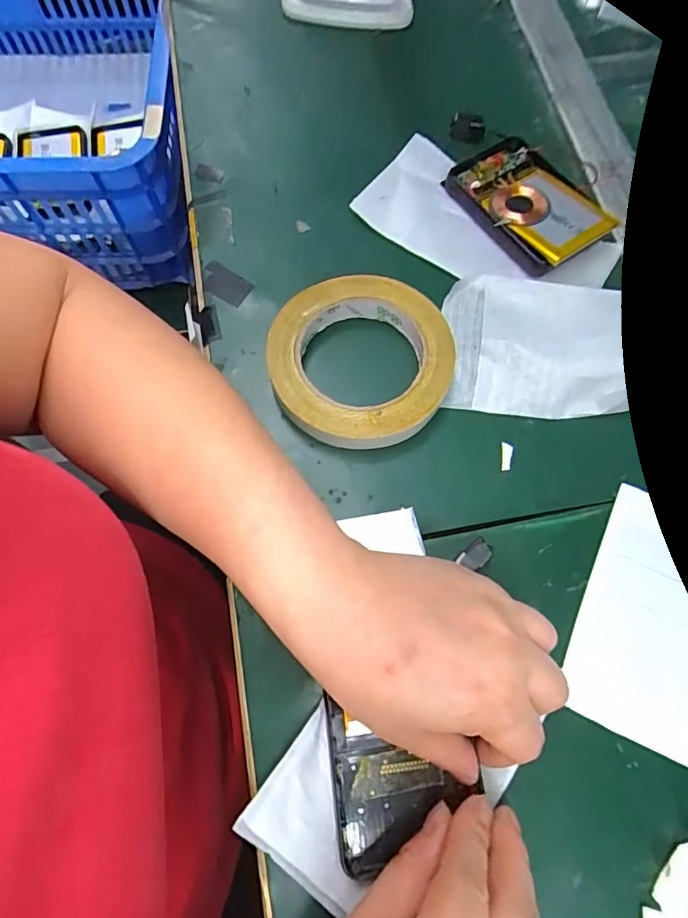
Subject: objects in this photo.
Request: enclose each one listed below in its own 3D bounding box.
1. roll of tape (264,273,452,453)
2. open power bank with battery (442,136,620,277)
[{"bbox_3d":[0.010,-0.064,0.324,0.112,0.021,0.114,0,72,1],"label":"roll of tape"},{"bbox_3d":[0.132,-0.187,0.368,0.072,0.015,0.108,-32,74,-9],"label":"open power bank with battery"}]

